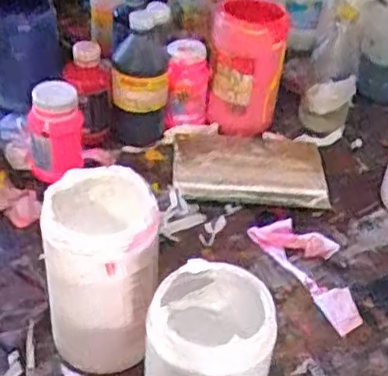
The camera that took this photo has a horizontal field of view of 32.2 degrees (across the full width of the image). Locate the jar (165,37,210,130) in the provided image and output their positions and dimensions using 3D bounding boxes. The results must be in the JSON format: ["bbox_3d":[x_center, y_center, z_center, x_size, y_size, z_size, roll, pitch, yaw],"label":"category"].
[{"bbox_3d":[-0.009,-0.134,0.890,0.055,0.115,0.055,3,38,-2],"label":"jar"}]

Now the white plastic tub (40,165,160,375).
[{"bbox_3d":[-0.076,0.076,0.585,0.087,0.178,0.091,3,38,-1],"label":"white plastic tub"}]

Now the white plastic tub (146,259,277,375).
[{"bbox_3d":[0.009,0.144,0.528,0.085,0.152,0.092,3,38,-2],"label":"white plastic tub"}]

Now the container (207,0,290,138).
[{"bbox_3d":[0.067,-0.161,0.871,0.096,0.152,0.082,10,39,8],"label":"container"}]

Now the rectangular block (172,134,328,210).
[{"bbox_3d":[0.070,-0.022,0.856,0.191,0.027,0.126,2,38,-3],"label":"rectangular block"}]

